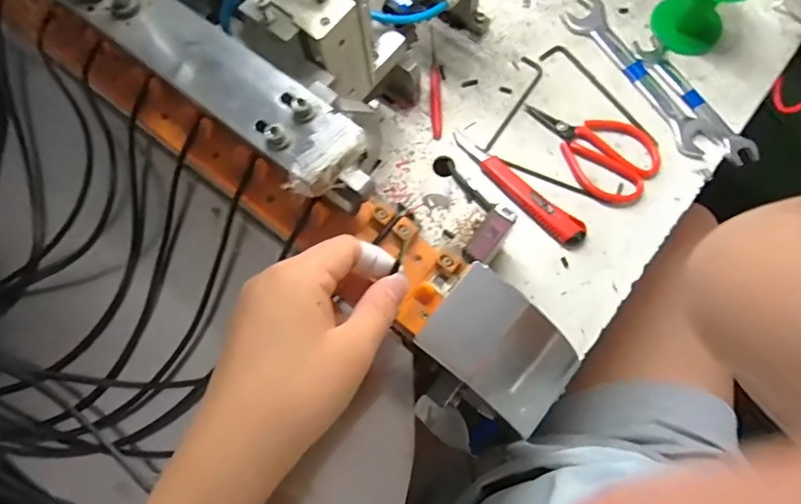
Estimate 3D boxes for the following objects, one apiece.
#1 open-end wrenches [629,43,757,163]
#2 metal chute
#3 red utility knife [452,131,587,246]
[{"bbox_3d":[0.281,-0.147,0.476,0.028,0.005,0.153,-30,75,-7],"label":"open-end wrenches"},{"bbox_3d":[0.062,0.058,0.293,0.090,0.010,0.062,43,79,-7],"label":"metal chute"},{"bbox_3d":[0.105,-0.060,0.457,0.149,0.009,0.023,43,79,12],"label":"red utility knife"}]

